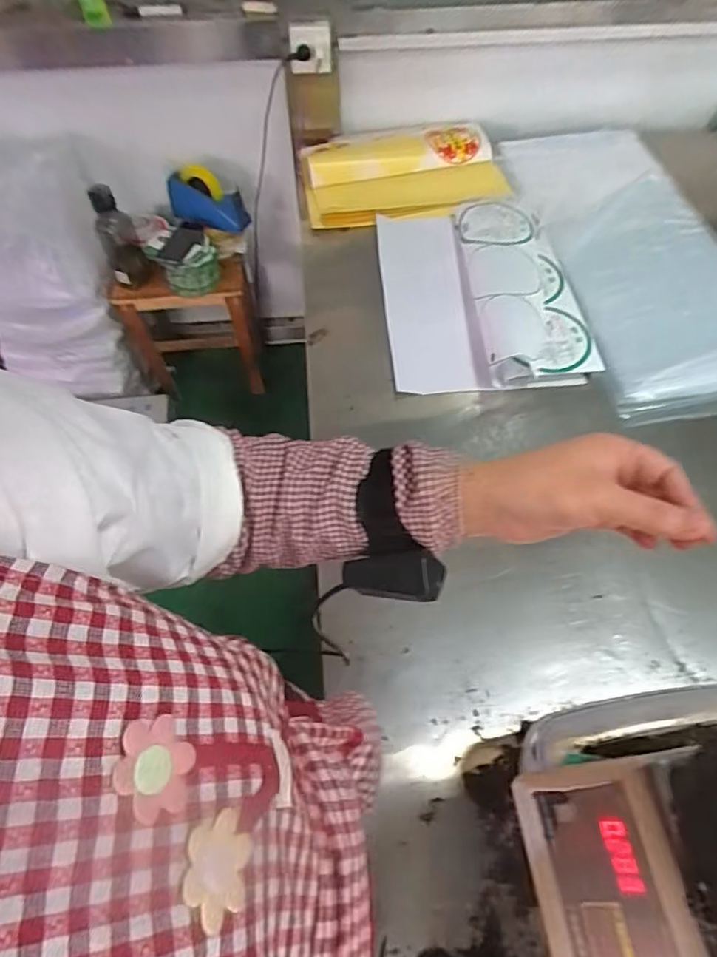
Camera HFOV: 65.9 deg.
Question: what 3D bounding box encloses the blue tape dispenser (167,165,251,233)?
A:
[{"bbox_3d":[-0.395,-0.724,1.439,0.213,0.116,0.079,19,61,11],"label":"blue tape dispenser"}]

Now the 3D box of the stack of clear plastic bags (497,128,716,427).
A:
[{"bbox_3d":[0.575,-0.497,1.176,0.374,0.034,0.865,-8,59,-4],"label":"stack of clear plastic bags"}]

